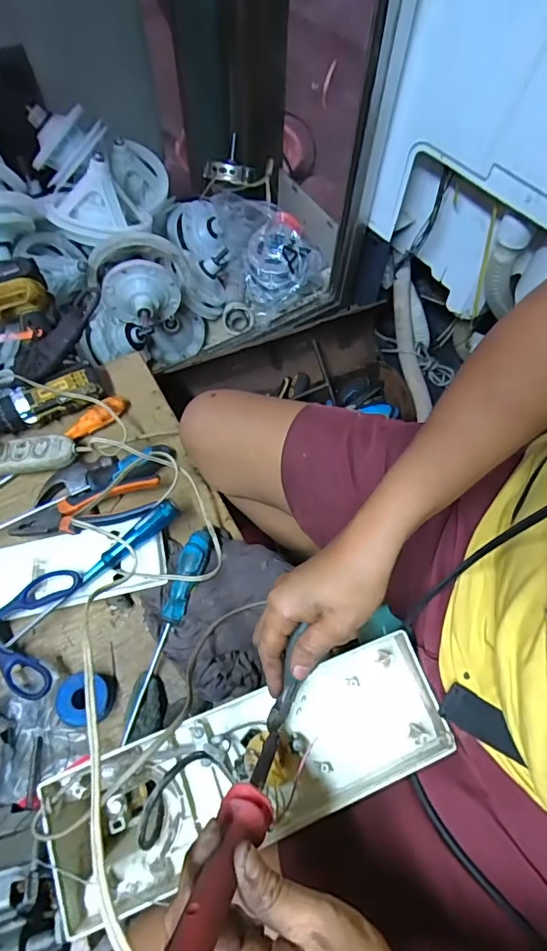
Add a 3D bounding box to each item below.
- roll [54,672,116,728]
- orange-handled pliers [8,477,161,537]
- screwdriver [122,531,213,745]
[{"bbox_3d":[-0.207,0.244,0.537,0.052,0.027,0.053,1,64,-1],"label":"roll"},{"bbox_3d":[-0.234,0.044,0.612,0.185,0.034,0.058,-15,66,-9],"label":"orange-handled pliers"},{"bbox_3d":[-0.123,0.176,0.565,0.029,0.025,0.234,19,79,7],"label":"screwdriver"}]

